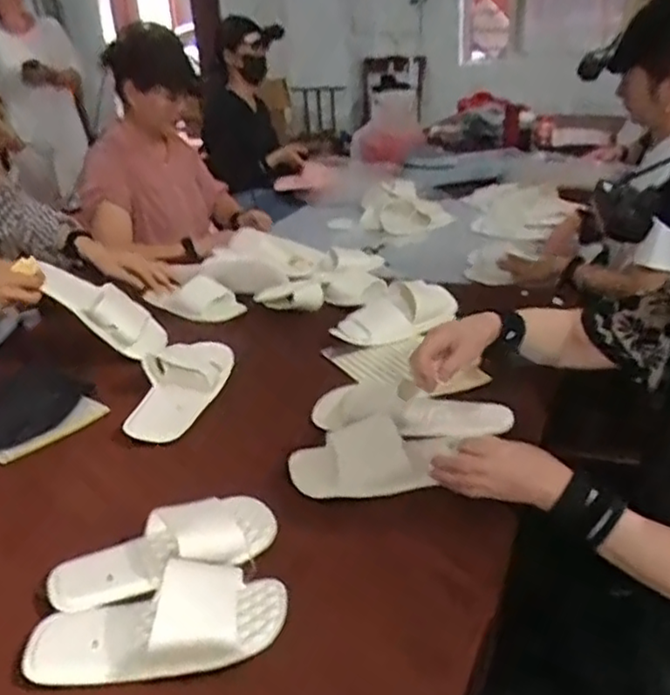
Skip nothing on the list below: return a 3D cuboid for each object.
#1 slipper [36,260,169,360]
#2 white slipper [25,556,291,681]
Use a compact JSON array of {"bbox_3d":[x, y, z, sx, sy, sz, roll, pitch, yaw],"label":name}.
[{"bbox_3d":[-0.396,-0.073,1.194,0.248,0.056,0.106,35,35,5],"label":"slipper"},{"bbox_3d":[-0.167,0.248,0.648,0.234,0.048,0.098,-5,27,-5],"label":"white slipper"}]

